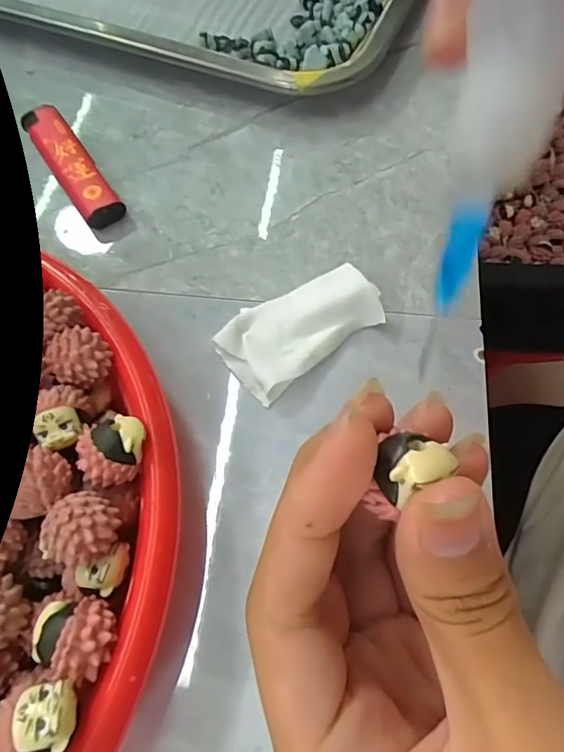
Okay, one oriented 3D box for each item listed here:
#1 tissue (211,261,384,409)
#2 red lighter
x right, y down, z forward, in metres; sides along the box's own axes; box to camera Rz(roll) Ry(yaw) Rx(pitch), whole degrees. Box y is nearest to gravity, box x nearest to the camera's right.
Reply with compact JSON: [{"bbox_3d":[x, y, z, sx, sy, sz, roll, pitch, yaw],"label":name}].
[{"bbox_3d":[0.006,-0.021,0.188,0.059,0.016,0.035,-36,70,-13],"label":"tissue"},{"bbox_3d":[-0.099,-0.099,0.227,0.019,0.011,0.076,-32,69,-12],"label":"red lighter"}]

